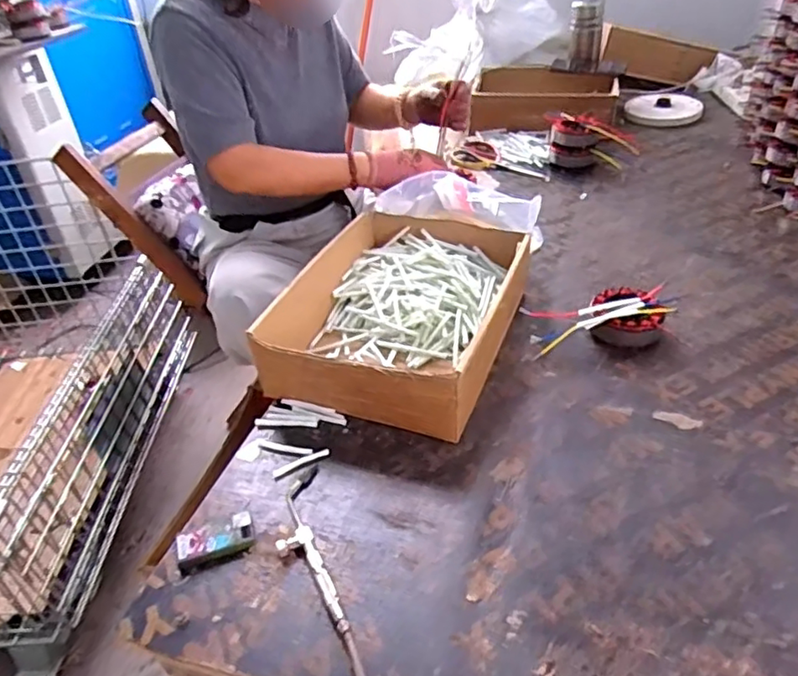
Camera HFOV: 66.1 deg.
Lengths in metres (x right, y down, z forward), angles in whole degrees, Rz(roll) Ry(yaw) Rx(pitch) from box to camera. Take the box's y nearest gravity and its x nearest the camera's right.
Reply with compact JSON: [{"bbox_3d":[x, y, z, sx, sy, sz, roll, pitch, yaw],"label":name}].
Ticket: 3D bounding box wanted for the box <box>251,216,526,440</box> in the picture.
[{"bbox_3d":[0.010,-0.037,0.760,0.242,0.091,0.329,11,40,20],"label":"box"}]

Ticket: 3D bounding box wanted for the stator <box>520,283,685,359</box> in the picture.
[{"bbox_3d":[0.250,-0.024,0.760,0.184,0.041,0.092,-4,37,1],"label":"stator"}]

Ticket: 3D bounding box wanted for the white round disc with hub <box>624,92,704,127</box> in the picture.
[{"bbox_3d":[0.585,-0.510,1.357,0.162,0.032,0.128,12,40,22],"label":"white round disc with hub"}]

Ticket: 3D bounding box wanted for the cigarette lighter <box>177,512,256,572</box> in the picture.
[{"bbox_3d":[-0.165,0.181,0.551,0.066,0.015,0.035,-18,39,-17],"label":"cigarette lighter"}]

